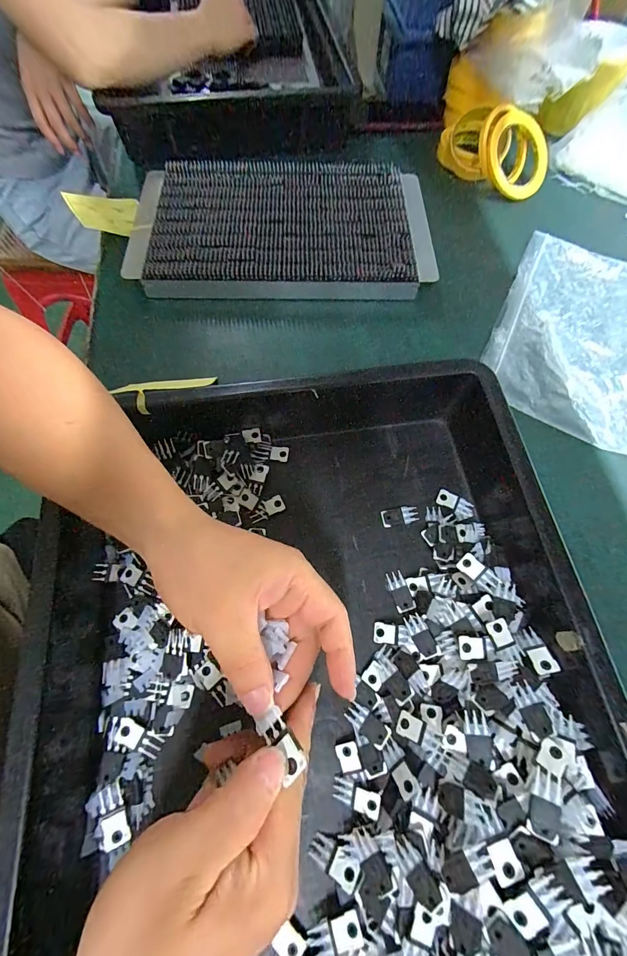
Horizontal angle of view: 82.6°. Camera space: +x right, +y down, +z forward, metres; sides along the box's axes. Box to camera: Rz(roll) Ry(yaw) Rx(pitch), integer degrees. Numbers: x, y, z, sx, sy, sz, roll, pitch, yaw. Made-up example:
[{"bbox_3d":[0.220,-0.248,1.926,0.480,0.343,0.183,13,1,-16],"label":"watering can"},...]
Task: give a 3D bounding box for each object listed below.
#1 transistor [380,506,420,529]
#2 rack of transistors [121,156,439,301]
[{"bbox_3d":[0.081,0.036,0.333,0.033,0.004,0.016,-9,68,-6],"label":"transistor"},{"bbox_3d":[-0.041,-0.327,0.464,0.373,0.034,0.227,-1,67,-3],"label":"rack of transistors"}]

